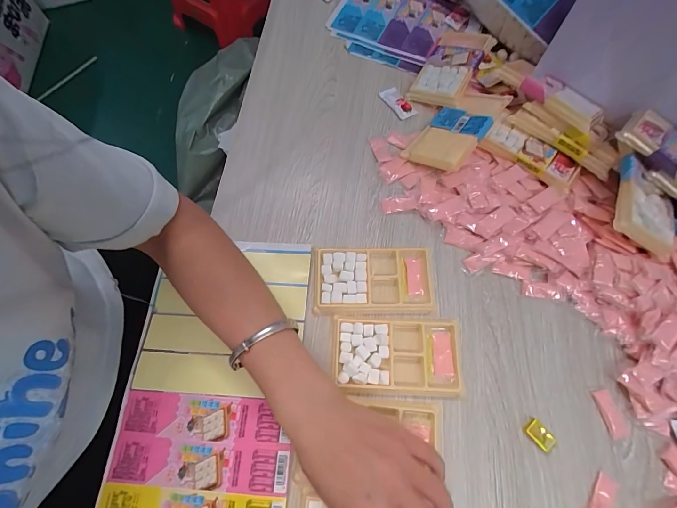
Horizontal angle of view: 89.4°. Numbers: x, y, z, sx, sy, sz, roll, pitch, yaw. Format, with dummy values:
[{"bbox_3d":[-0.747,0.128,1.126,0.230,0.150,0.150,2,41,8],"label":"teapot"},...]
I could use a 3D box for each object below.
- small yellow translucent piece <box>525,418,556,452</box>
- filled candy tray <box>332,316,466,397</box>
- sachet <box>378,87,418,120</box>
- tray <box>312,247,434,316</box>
[{"bbox_3d":[0.193,0.173,0.328,0.017,0.005,0.027,-42,74,-15],"label":"small yellow translucent piece"},{"bbox_3d":[0.063,0.106,0.358,0.132,0.013,0.079,2,68,1],"label":"filled candy tray"},{"bbox_3d":[0.083,-0.212,0.480,0.024,0.005,0.056,-30,71,-12],"label":"sachet"},{"bbox_3d":[0.040,0.029,0.389,0.134,0.011,0.076,-1,68,-1],"label":"tray"}]

